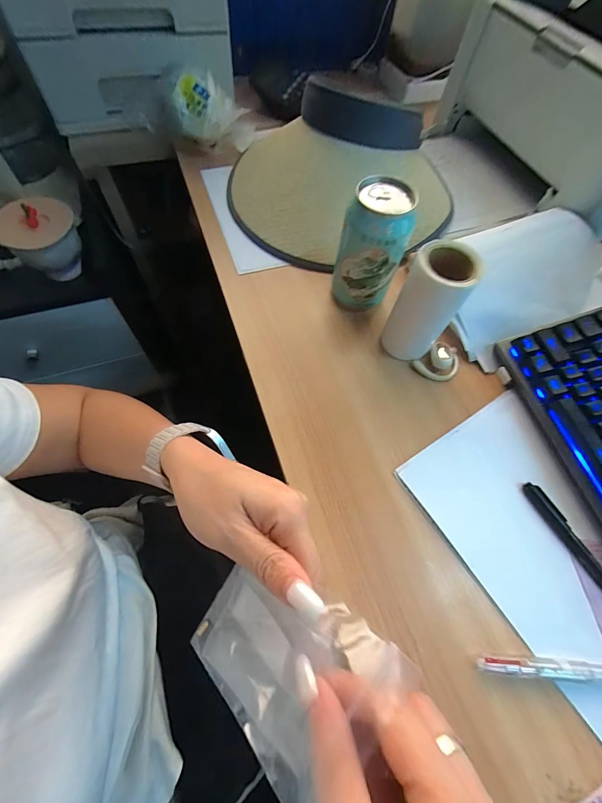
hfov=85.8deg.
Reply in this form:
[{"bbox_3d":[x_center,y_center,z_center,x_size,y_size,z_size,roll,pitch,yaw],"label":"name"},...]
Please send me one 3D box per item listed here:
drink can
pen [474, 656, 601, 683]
[{"bbox_3d":[0.070,-0.152,0.333,0.061,0.116,0.057,12,65,4],"label":"drink can"},{"bbox_3d":[0.192,0.192,0.231,0.132,0.008,0.012,3,65,0],"label":"pen"}]

